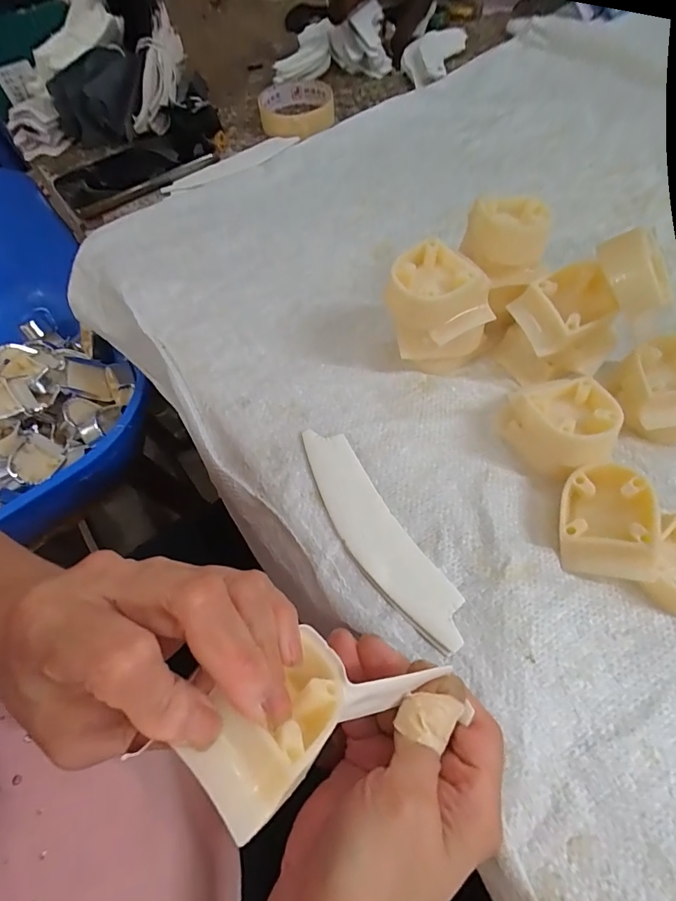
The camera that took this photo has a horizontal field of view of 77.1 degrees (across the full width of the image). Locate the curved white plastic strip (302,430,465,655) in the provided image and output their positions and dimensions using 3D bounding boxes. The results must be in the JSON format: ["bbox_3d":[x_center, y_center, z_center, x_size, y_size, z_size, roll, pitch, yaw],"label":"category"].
[{"bbox_3d":[0.021,0.048,0.261,0.037,0.004,0.153,-30,64,-12],"label":"curved white plastic strip"}]

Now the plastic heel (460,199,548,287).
[{"bbox_3d":[0.113,-0.144,0.290,0.055,0.033,0.053,-3,63,4],"label":"plastic heel"}]

